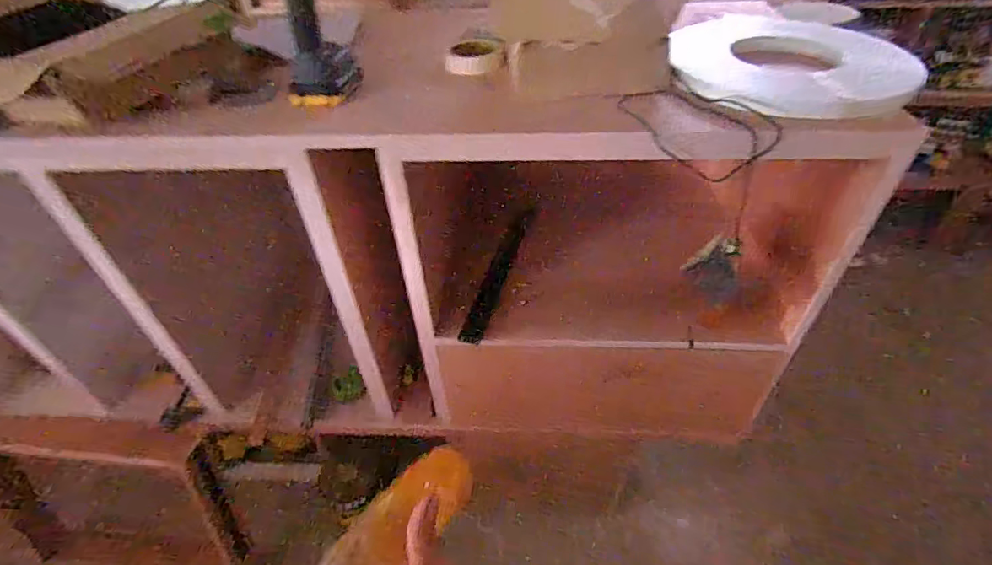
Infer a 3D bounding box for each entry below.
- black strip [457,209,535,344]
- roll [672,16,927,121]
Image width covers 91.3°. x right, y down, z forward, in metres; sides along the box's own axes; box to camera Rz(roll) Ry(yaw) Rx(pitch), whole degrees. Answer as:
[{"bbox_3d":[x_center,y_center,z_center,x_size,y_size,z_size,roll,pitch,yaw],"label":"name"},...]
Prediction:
[{"bbox_3d":[-0.001,-0.005,0.831,0.029,0.265,0.031,-1,33,-45],"label":"black strip"},{"bbox_3d":[0.433,-0.337,0.731,0.321,0.035,0.347,13,45,15],"label":"roll"}]

